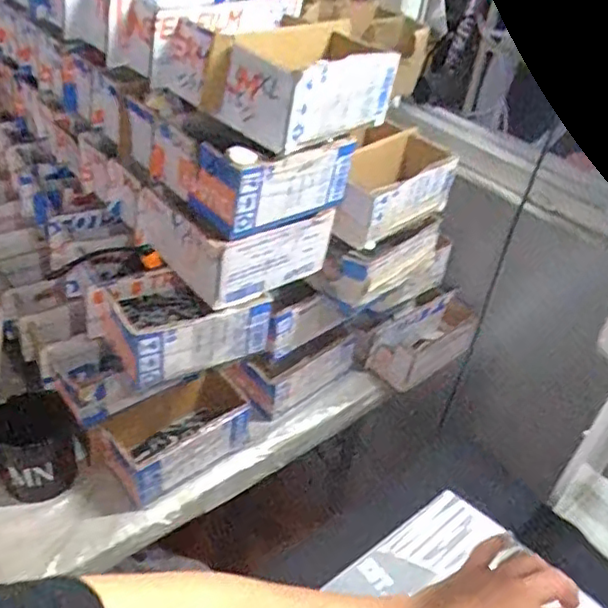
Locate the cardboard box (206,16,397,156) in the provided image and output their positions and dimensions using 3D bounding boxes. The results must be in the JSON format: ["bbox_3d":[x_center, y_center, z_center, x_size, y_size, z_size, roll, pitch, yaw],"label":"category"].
[{"bbox_3d":[0.007,-0.212,0.588,0.190,0.072,0.103,-27,50,-37],"label":"cardboard box"}]

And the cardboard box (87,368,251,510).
[{"bbox_3d":[-0.141,0.153,0.730,0.169,0.075,0.076,-25,48,-35],"label":"cardboard box"}]

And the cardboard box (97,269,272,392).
[{"bbox_3d":[-0.128,0.017,0.664,0.161,0.070,0.101,-17,44,-28],"label":"cardboard box"}]

